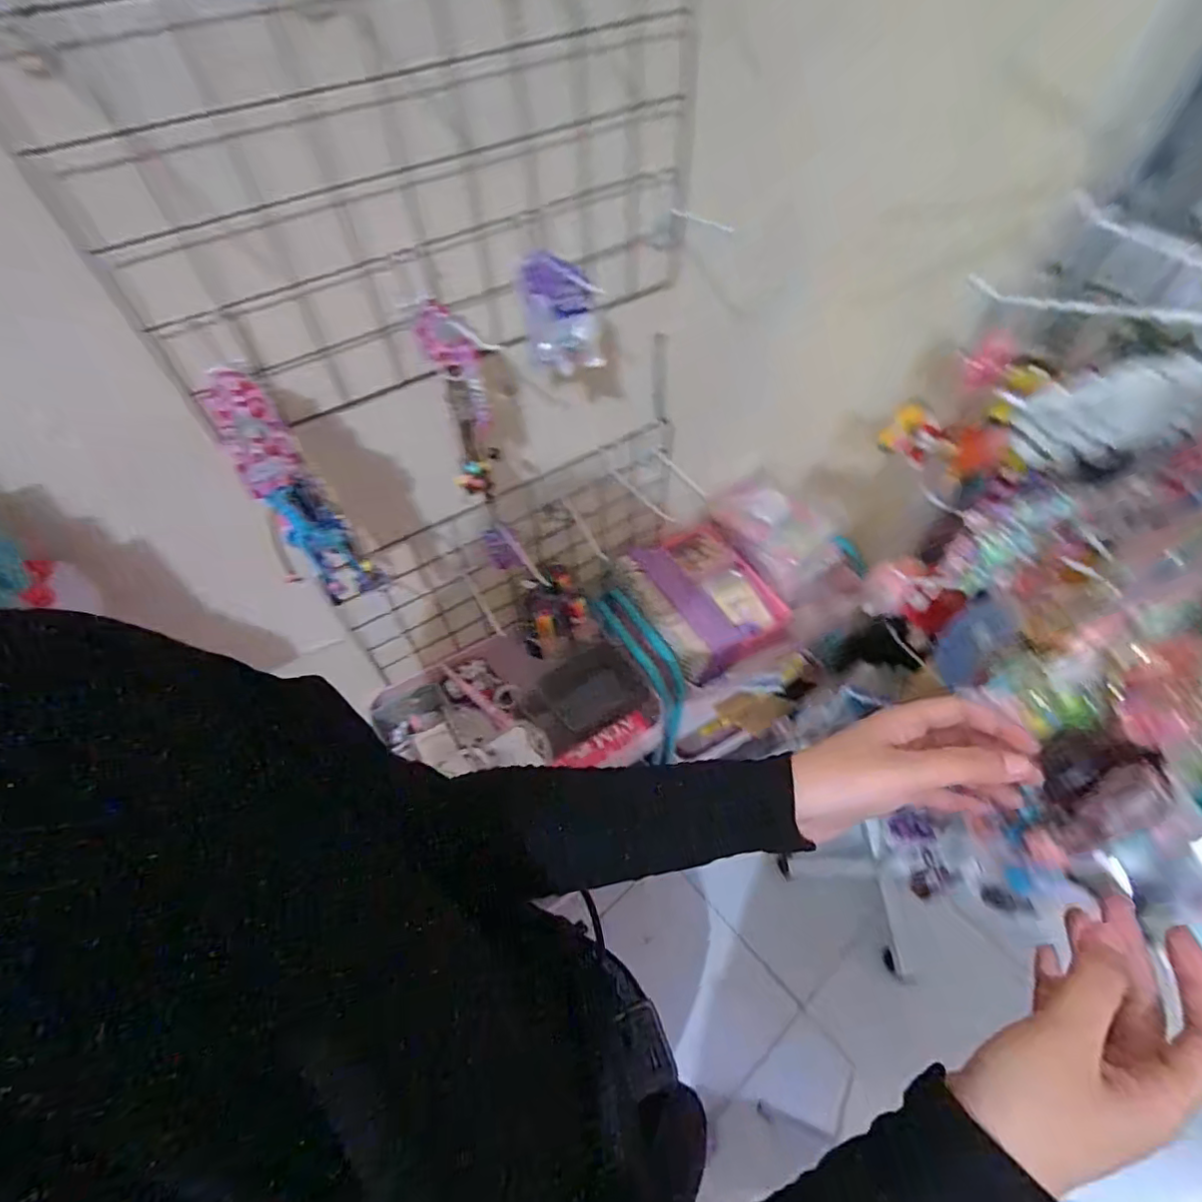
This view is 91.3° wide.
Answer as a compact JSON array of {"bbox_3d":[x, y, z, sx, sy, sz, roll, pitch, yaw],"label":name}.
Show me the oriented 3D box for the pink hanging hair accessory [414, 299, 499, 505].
[{"bbox_3d":[-0.134,-0.187,0.582,0.048,0.203,0.047,-11,53,-5],"label":"pink hanging hair accessory"}]

